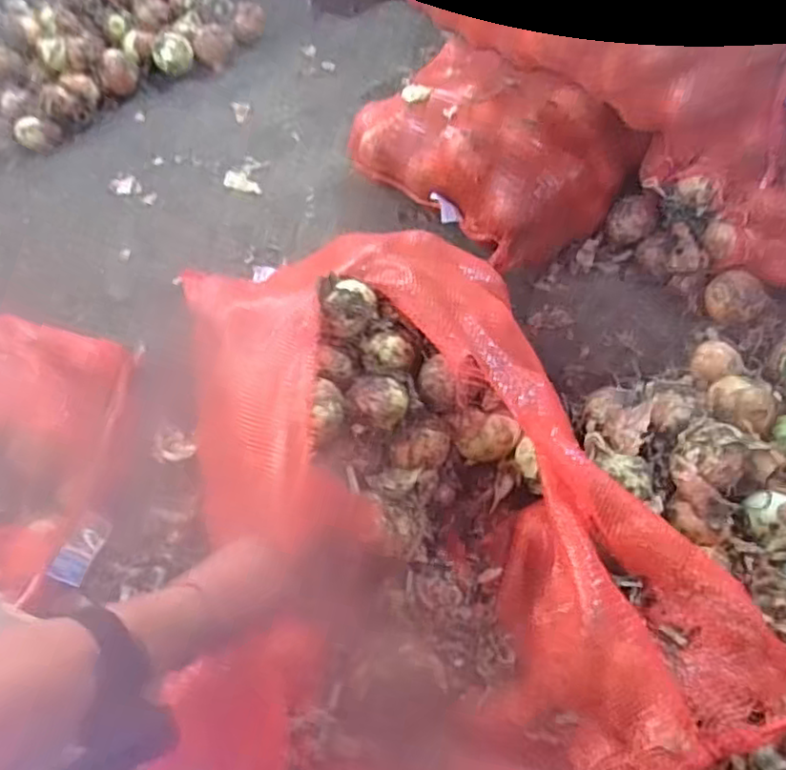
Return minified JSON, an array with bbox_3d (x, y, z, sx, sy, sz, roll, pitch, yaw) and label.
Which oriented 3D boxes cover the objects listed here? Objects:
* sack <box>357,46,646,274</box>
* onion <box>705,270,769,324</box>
[{"bbox_3d":[0.162,-0.372,1.064,0.429,0.235,0.243,37,66,24],"label":"sack"},{"bbox_3d":[0.501,-0.130,0.956,0.085,0.061,0.059,10,58,9],"label":"onion"}]

